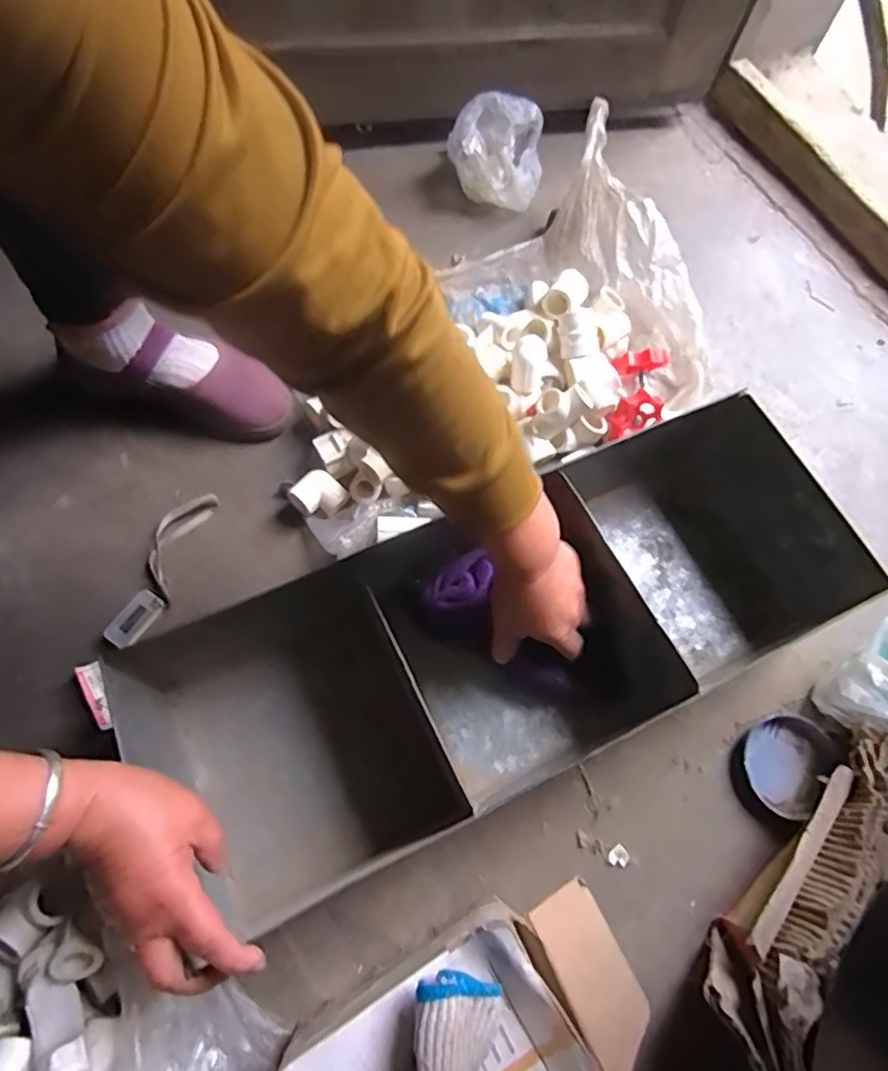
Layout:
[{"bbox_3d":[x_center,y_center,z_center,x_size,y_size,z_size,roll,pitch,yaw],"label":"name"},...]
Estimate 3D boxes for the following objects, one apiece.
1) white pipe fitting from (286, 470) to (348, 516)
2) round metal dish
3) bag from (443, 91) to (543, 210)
[{"bbox_3d":[-0.120,-0.037,0.580,0.043,0.026,0.044,36,69,10],"label":"white pipe fitting"},{"bbox_3d":[0.298,0.199,0.527,0.073,0.015,0.083,38,70,10],"label":"round metal dish"},{"bbox_3d":[0.064,-0.483,0.743,0.120,0.082,0.124,9,67,-1],"label":"bag"}]

